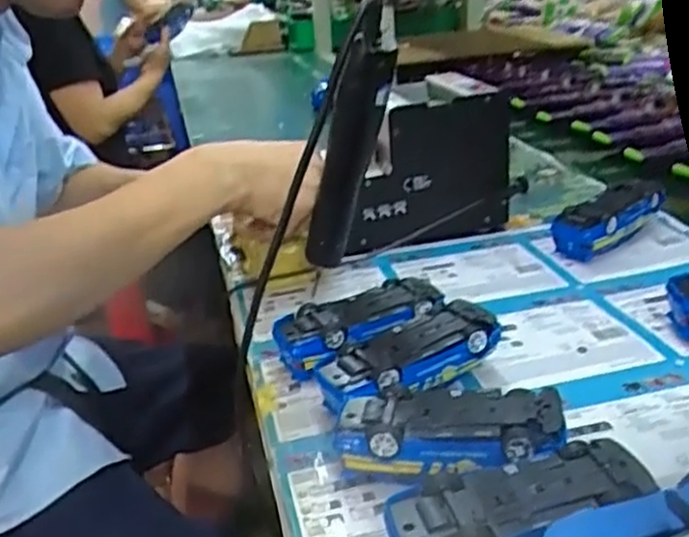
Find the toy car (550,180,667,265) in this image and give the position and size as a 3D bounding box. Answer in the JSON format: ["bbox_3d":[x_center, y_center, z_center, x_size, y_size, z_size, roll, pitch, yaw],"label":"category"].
[{"bbox_3d":[0.259,-0.047,0.745,0.127,0.042,0.056,-26,31,-37],"label":"toy car"}]

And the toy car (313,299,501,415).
[{"bbox_3d":[0.049,0.072,0.520,0.129,0.047,0.065,-18,27,-25],"label":"toy car"}]

